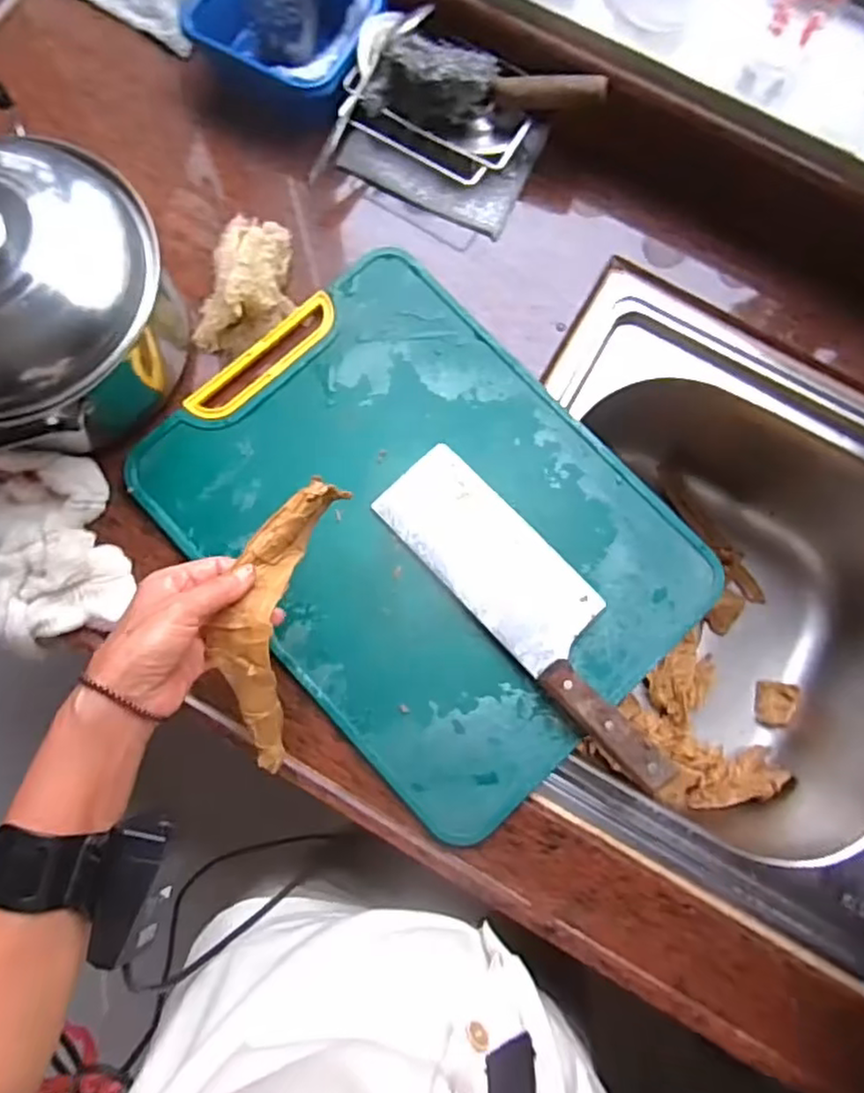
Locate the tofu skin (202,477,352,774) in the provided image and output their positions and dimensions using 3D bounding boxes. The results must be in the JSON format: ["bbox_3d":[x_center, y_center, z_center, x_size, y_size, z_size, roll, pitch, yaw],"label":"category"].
[{"bbox_3d":[-0.108,0.049,0.438,0.052,0.051,0.193,11,89,2],"label":"tofu skin"}]

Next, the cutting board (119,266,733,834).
[{"bbox_3d":[-0.007,-0.018,0.527,0.291,0.018,0.394,-43,82,-7],"label":"cutting board"}]

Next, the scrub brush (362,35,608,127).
[{"bbox_3d":[0.042,-0.369,0.544,0.187,0.056,0.034,6,79,1],"label":"scrub brush"}]

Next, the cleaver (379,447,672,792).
[{"bbox_3d":[0.079,0.046,0.504,0.077,0.023,0.288,-42,82,-7],"label":"cleaver"}]

